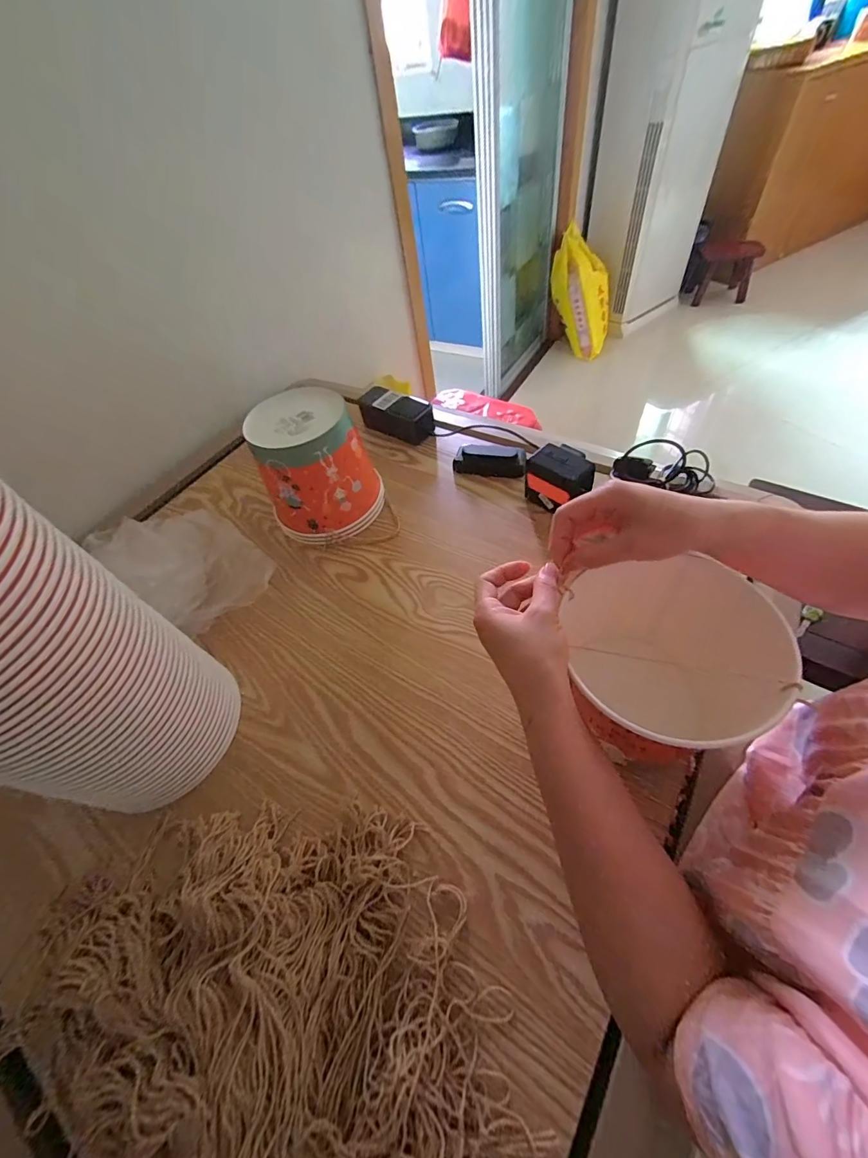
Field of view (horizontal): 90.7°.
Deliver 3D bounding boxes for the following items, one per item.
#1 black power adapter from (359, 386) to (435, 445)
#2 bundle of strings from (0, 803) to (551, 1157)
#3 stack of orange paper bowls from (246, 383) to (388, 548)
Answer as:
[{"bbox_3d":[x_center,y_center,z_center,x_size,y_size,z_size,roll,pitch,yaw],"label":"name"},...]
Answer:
[{"bbox_3d":[-0.063,-0.273,0.718,0.136,0.050,0.058,25,61,23],"label":"black power adapter"},{"bbox_3d":[-0.121,0.303,0.293,0.373,0.057,0.294,31,64,28],"label":"bundle of strings"},{"bbox_3d":[-0.156,-0.149,0.578,0.156,0.147,0.144,-24,55,-10],"label":"stack of orange paper bowls"}]

